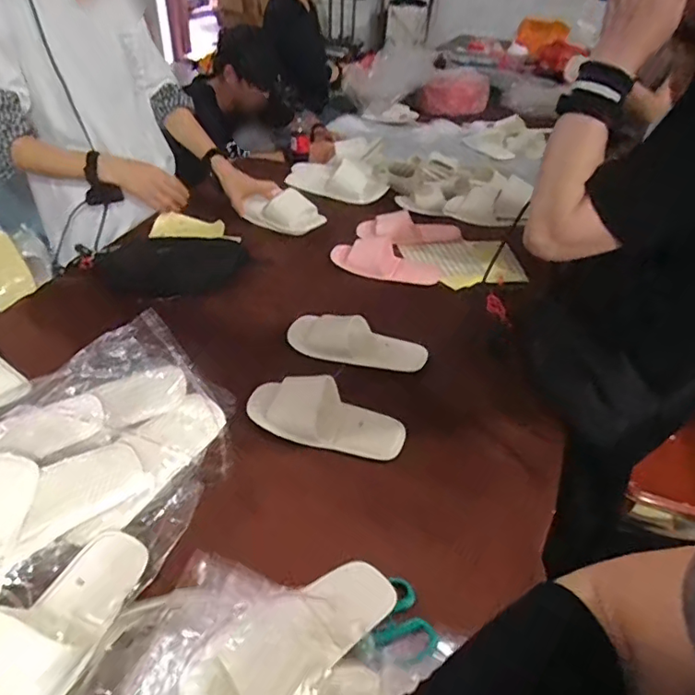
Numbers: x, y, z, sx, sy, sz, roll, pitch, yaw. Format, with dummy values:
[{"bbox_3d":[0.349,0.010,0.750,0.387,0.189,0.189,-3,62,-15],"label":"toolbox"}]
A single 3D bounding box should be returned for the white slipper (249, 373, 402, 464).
[{"bbox_3d":[-0.031,0.094,0.793,0.228,0.043,0.092,13,40,11],"label":"white slipper"}]

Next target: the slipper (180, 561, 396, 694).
[{"bbox_3d":[-0.046,0.285,0.532,0.225,0.053,0.088,-25,47,-30],"label":"slipper"}]

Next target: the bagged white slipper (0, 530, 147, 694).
[{"bbox_3d":[-0.293,0.284,0.547,0.098,0.050,0.235,21,42,20],"label":"bagged white slipper"}]

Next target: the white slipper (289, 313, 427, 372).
[{"bbox_3d":[0.017,-0.013,0.924,0.228,0.050,0.085,10,40,9],"label":"white slipper"}]

